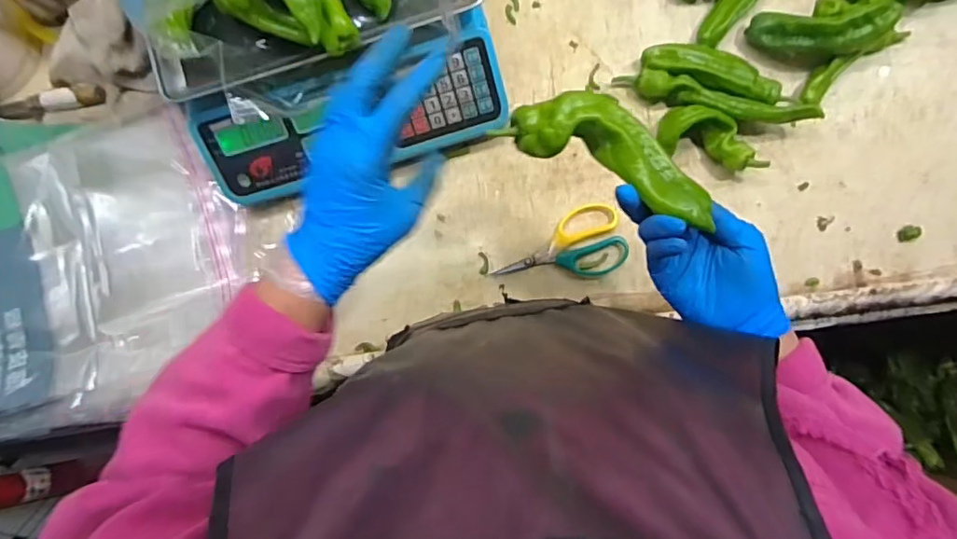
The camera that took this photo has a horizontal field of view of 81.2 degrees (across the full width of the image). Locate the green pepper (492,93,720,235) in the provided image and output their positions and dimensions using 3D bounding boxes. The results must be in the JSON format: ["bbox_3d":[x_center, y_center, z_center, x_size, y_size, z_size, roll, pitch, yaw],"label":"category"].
[{"bbox_3d":[0.101,-0.091,0.420,0.159,0.032,0.062,27,88,0],"label":"green pepper"}]

